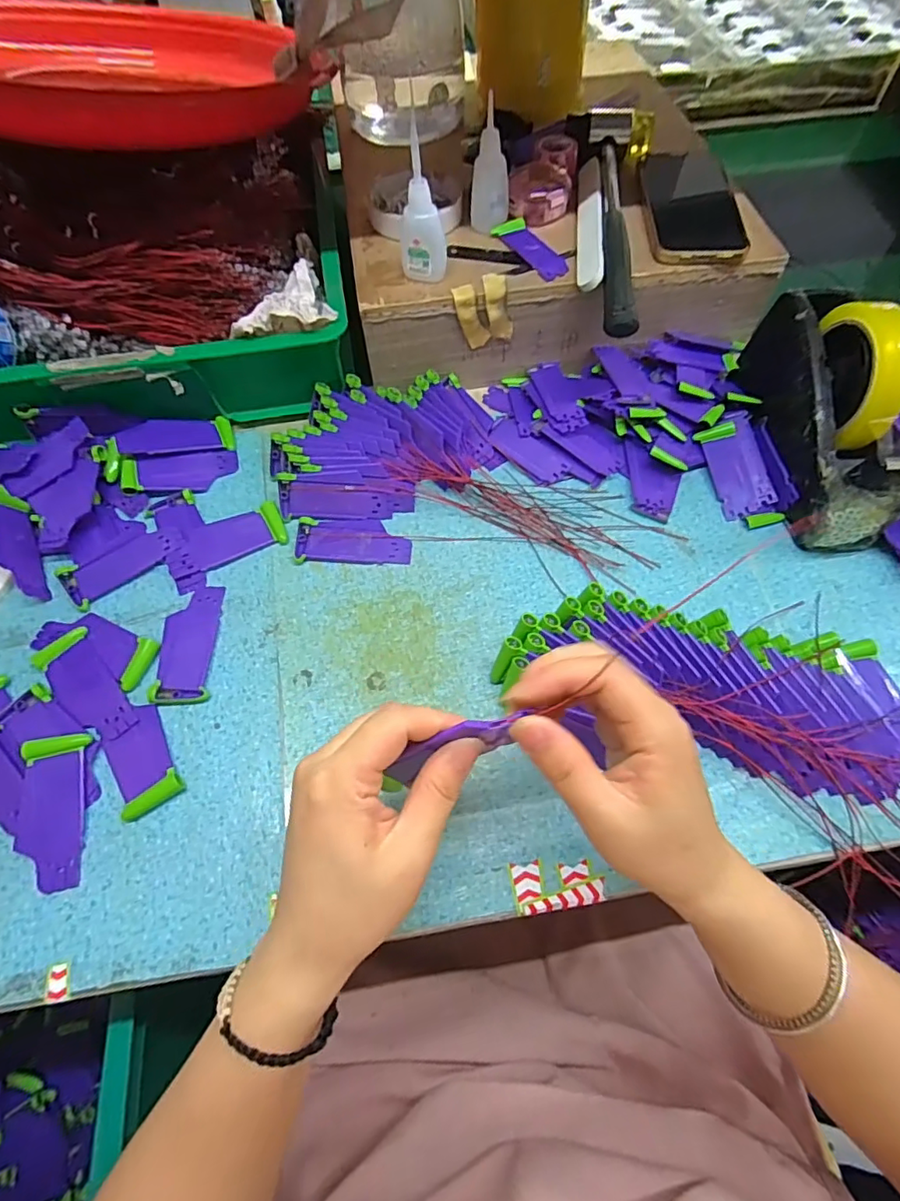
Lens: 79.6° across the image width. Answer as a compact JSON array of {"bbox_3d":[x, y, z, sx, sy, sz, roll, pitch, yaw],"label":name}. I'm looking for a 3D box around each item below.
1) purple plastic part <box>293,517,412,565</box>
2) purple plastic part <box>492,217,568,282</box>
[{"bbox_3d":[-0.075,-0.046,0.420,0.087,0.011,0.036,1,63,2],"label":"purple plastic part"},{"bbox_3d":[0.068,-0.287,0.442,0.029,0.004,0.078,-29,66,-11],"label":"purple plastic part"}]

